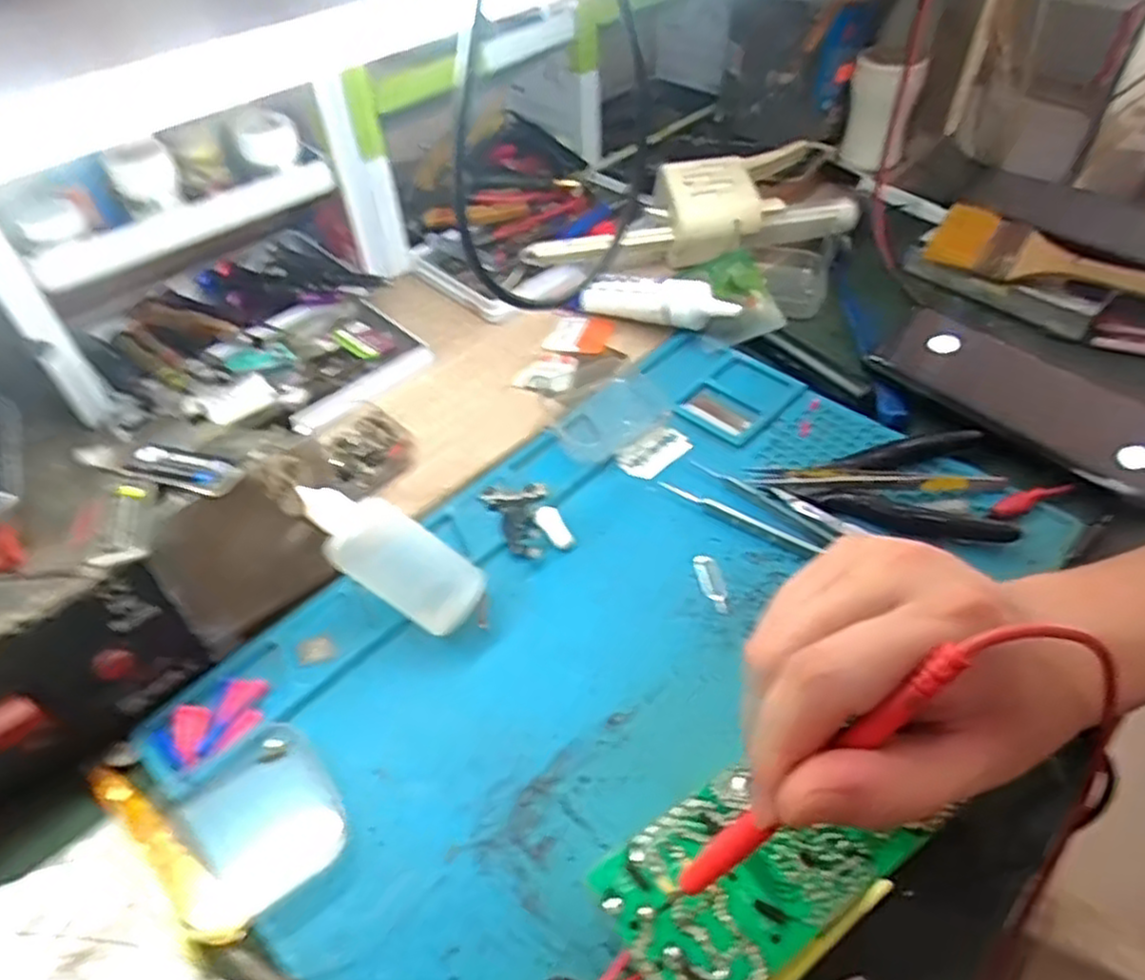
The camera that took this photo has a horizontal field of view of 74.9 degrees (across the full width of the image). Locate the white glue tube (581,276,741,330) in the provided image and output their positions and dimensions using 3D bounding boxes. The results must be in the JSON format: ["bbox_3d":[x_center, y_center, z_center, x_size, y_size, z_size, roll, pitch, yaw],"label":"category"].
[{"bbox_3d":[0.056,-0.125,0.491,0.108,0.029,0.023,15,49,30],"label":"white glue tube"}]

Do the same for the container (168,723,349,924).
[{"bbox_3d":[-0.119,0.124,0.287,0.052,0.014,0.060,-32,55,-25],"label":"container"}]

